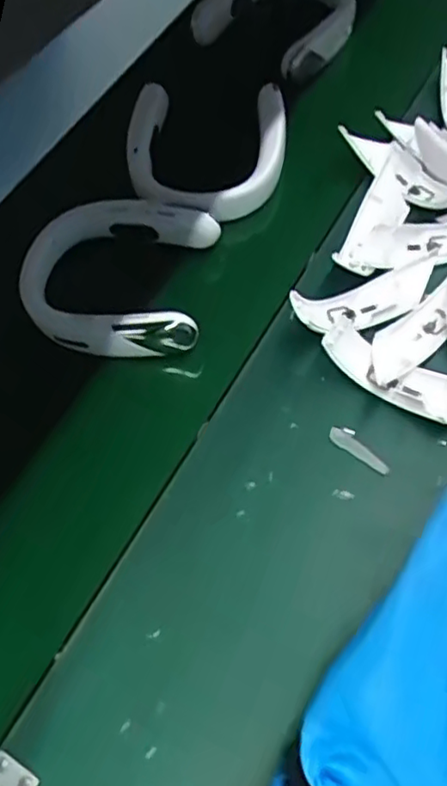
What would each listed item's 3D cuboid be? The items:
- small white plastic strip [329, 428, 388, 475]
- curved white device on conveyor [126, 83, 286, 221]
[{"bbox_3d":[0.130,0.054,0.620,0.064,0.005,0.015,32,69,19],"label":"small white plastic strip"},{"bbox_3d":[-0.024,-0.286,0.778,0.186,0.061,0.170,10,63,9],"label":"curved white device on conveyor"}]

